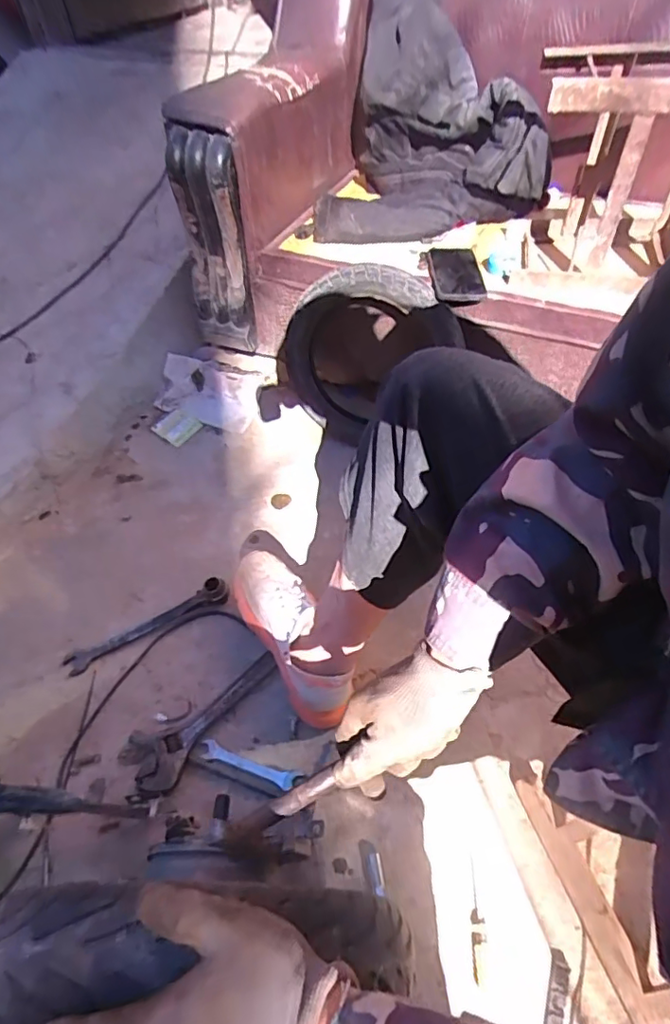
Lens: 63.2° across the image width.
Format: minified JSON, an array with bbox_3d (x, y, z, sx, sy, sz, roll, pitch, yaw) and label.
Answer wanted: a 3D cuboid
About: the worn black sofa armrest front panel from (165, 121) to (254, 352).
[{"bbox_3d":[-0.217,-0.473,1.009,0.131,0.384,0.051,21,55,20],"label":"worn black sofa armrest front panel"}]

